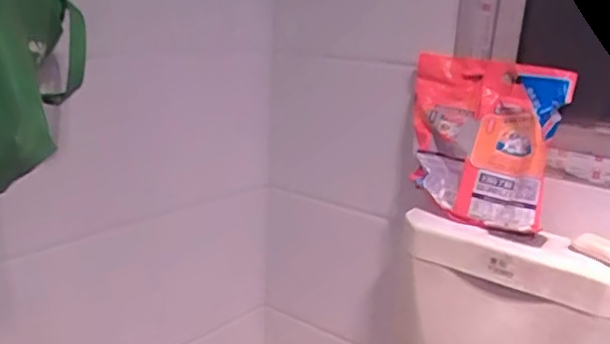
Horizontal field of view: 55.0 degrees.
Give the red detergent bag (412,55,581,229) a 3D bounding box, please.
[{"bbox_3d":[0.289,-0.057,0.980,0.249,0.265,0.049,13,-6,36],"label":"red detergent bag"}]

